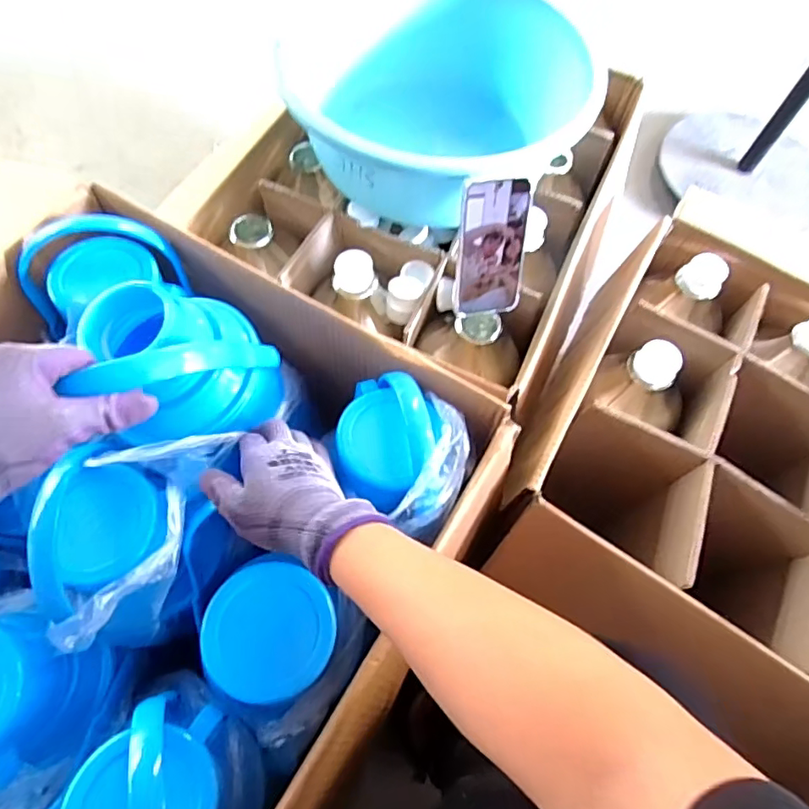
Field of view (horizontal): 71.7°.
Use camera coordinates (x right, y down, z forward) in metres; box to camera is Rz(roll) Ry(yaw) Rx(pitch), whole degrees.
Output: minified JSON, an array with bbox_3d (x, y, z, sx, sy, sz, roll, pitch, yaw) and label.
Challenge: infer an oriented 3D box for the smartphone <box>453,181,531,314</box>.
[{"bbox_3d":[0.095,-0.164,0.603,0.078,0.147,0.005,-11,40,-13],"label":"smartphone"}]

